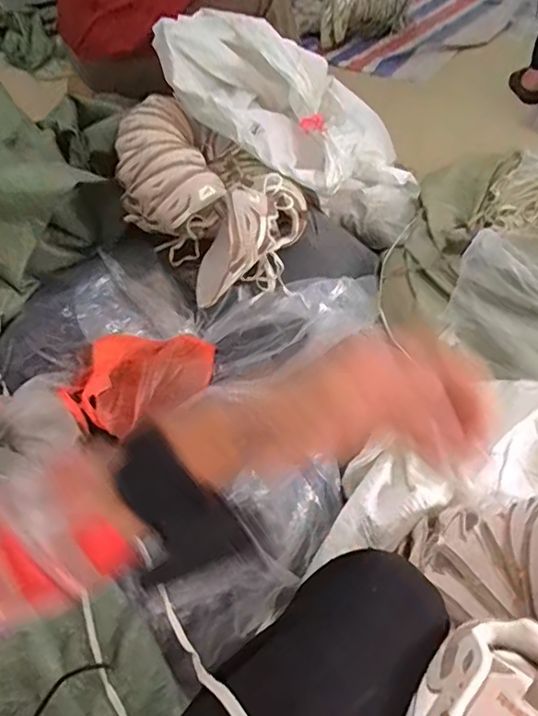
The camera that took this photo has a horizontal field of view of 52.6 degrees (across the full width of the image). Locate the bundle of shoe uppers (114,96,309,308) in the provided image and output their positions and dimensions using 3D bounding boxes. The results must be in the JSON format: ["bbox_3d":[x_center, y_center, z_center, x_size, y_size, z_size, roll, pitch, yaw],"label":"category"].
[{"bbox_3d":[-0.130,-0.310,1.053,0.244,0.215,0.420,-36,54,-24],"label":"bundle of shoe uppers"}]

